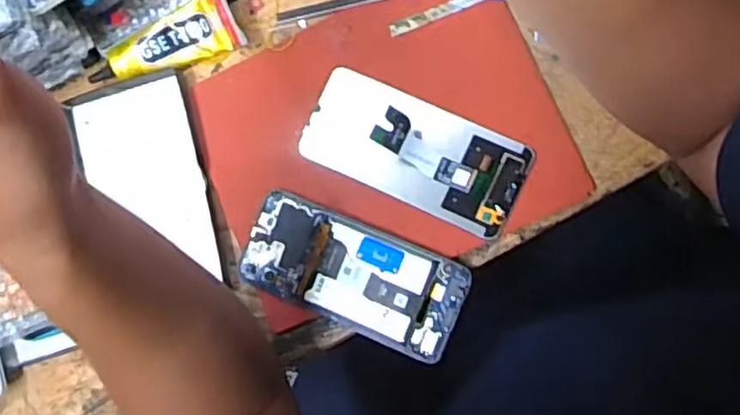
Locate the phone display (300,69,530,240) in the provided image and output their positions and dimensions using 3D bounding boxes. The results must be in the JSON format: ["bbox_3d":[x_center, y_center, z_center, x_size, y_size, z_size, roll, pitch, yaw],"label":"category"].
[{"bbox_3d":[0.031,-0.042,0.475,0.159,0.032,0.072,24,91,10],"label":"phone display"}]

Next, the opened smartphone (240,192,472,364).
[{"bbox_3d":[-0.013,0.048,0.489,0.162,0.010,0.073,21,91,10],"label":"opened smartphone"}]

